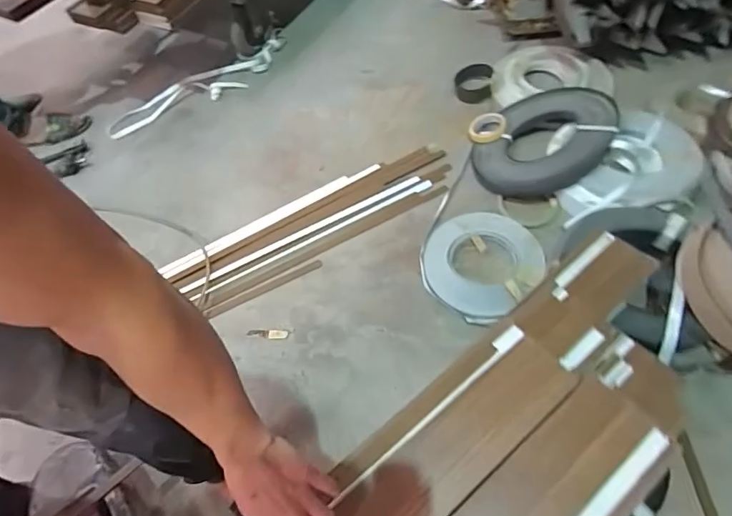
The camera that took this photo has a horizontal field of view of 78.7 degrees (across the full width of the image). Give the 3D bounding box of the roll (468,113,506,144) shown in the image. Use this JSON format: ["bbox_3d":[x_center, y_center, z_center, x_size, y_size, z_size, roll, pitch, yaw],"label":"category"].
[{"bbox_3d":[0.346,-0.366,1.268,0.104,0.022,0.104,-9,61,22],"label":"roll"}]

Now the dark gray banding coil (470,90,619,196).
[{"bbox_3d":[0.471,-0.317,1.190,0.342,0.055,0.360,2,60,32],"label":"dark gray banding coil"}]

